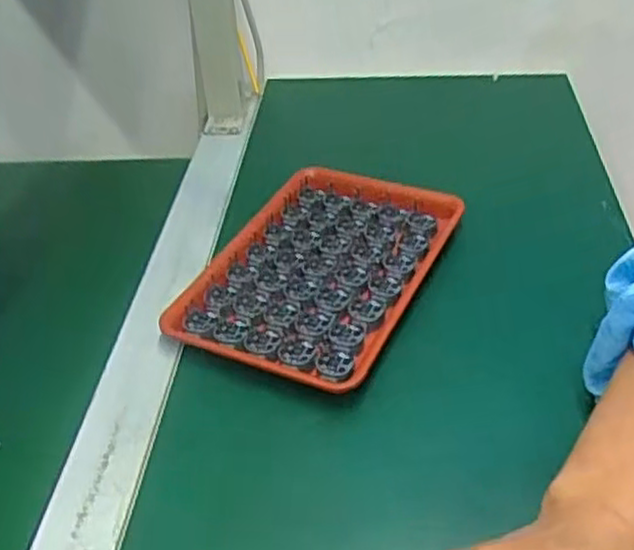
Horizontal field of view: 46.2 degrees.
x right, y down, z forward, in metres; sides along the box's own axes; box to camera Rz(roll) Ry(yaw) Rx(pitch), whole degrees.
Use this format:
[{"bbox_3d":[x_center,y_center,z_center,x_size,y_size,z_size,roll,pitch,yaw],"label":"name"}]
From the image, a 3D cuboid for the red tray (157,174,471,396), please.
[{"bbox_3d":[0.005,-0.005,0.572,0.153,0.028,0.225,15,42,24],"label":"red tray"}]

